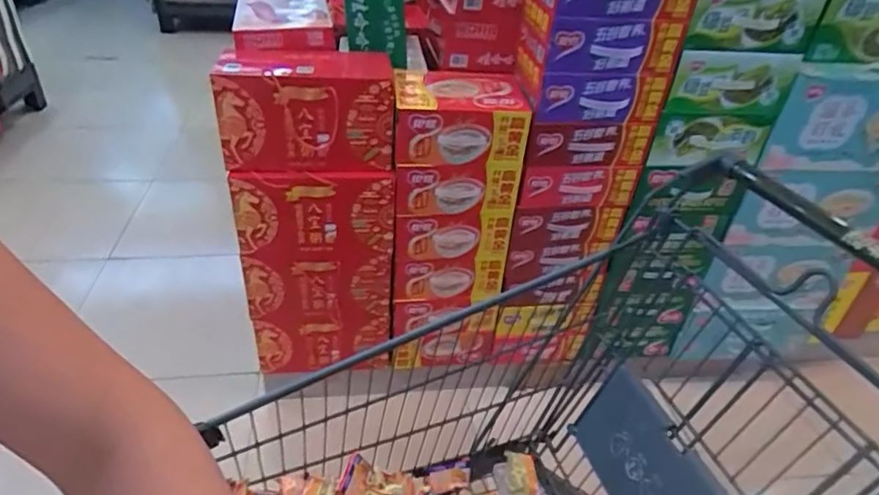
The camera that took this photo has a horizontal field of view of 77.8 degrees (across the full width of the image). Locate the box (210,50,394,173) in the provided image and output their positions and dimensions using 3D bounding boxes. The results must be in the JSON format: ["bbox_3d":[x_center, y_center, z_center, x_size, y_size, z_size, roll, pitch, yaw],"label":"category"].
[{"bbox_3d":[-0.273,-0.284,1.137,0.332,0.198,0.158,-3,36,-12],"label":"box"}]

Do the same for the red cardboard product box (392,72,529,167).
[{"bbox_3d":[0.042,-0.280,1.198,0.271,0.144,0.215,2,35,-5],"label":"red cardboard product box"}]

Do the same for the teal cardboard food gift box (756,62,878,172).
[{"bbox_3d":[0.935,-0.285,1.233,0.389,0.226,0.091,4,35,-3],"label":"teal cardboard food gift box"}]

